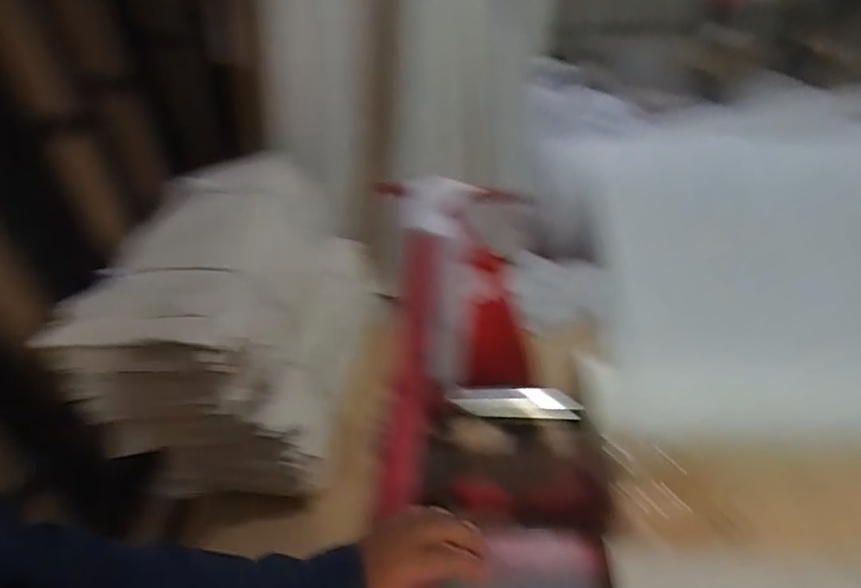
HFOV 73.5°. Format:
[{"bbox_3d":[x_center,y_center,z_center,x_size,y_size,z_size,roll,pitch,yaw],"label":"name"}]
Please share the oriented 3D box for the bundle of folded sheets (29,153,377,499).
[{"bbox_3d":[-0.551,0.049,1.731,0.565,0.548,0.903,1,41,7],"label":"bundle of folded sheets"}]

